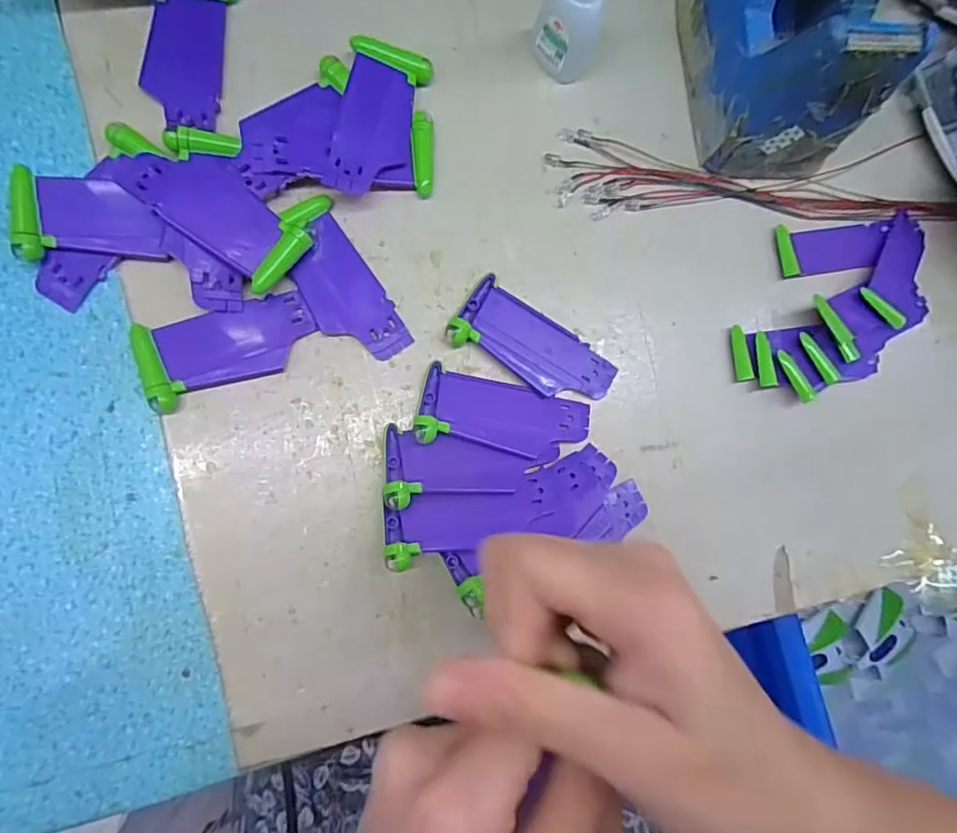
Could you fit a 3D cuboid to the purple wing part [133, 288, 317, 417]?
[{"bbox_3d":[-0.123,-0.034,0.278,0.082,0.008,0.039,-19,87,-9],"label":"purple wing part"}]

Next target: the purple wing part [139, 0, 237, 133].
[{"bbox_3d":[-0.151,-0.188,0.289,0.040,0.007,0.082,7,84,-7],"label":"purple wing part"}]

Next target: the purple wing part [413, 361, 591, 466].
[{"bbox_3d":[0.014,0.002,0.292,0.088,0.011,0.040,15,83,-6],"label":"purple wing part"}]

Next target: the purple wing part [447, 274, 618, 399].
[{"bbox_3d":[0.030,-0.035,0.301,0.088,0.009,0.040,33,81,-4],"label":"purple wing part"}]

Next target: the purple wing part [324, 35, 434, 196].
[{"bbox_3d":[-0.052,-0.154,0.296,0.041,0.017,0.084,10,83,-7],"label":"purple wing part"}]

